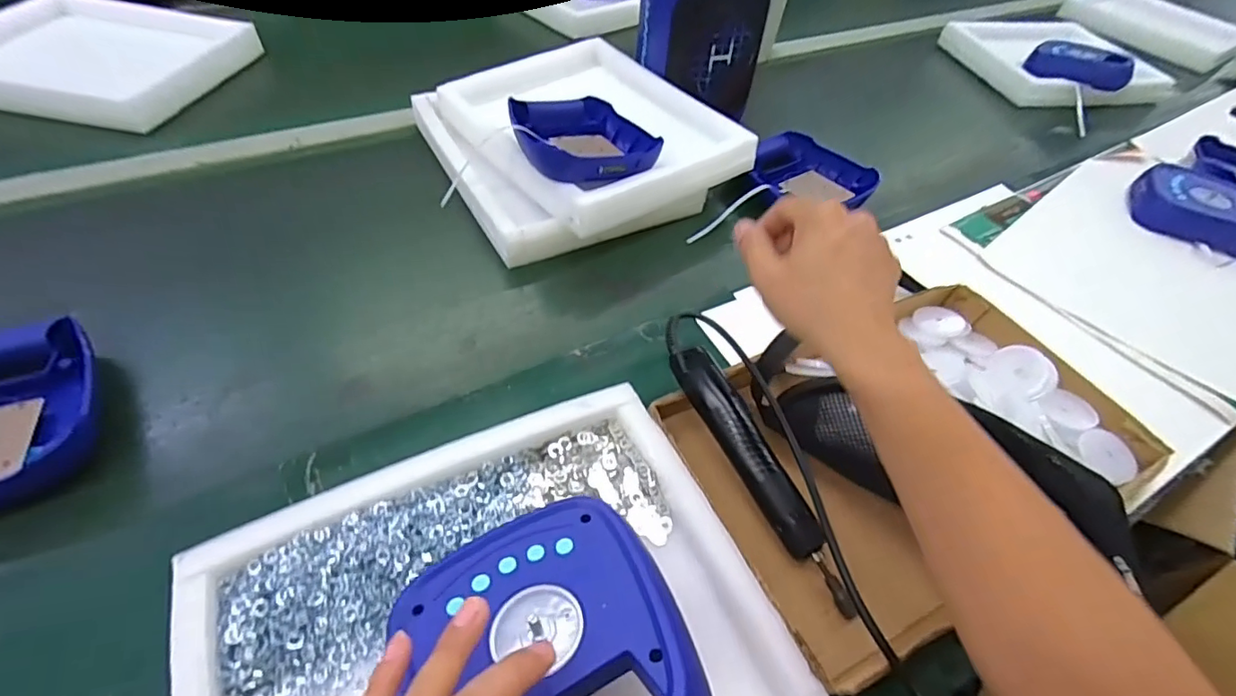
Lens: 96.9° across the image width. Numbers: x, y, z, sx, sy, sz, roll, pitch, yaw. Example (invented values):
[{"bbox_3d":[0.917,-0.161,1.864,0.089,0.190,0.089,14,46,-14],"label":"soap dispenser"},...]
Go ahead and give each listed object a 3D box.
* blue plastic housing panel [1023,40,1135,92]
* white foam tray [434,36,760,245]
[{"bbox_3d":[0.881,-0.541,1.044,0.167,0.049,0.108,34,55,20],"label":"blue plastic housing panel"},{"bbox_3d":[-0.047,-0.303,0.754,0.316,0.058,0.363,-27,58,-25],"label":"white foam tray"}]

